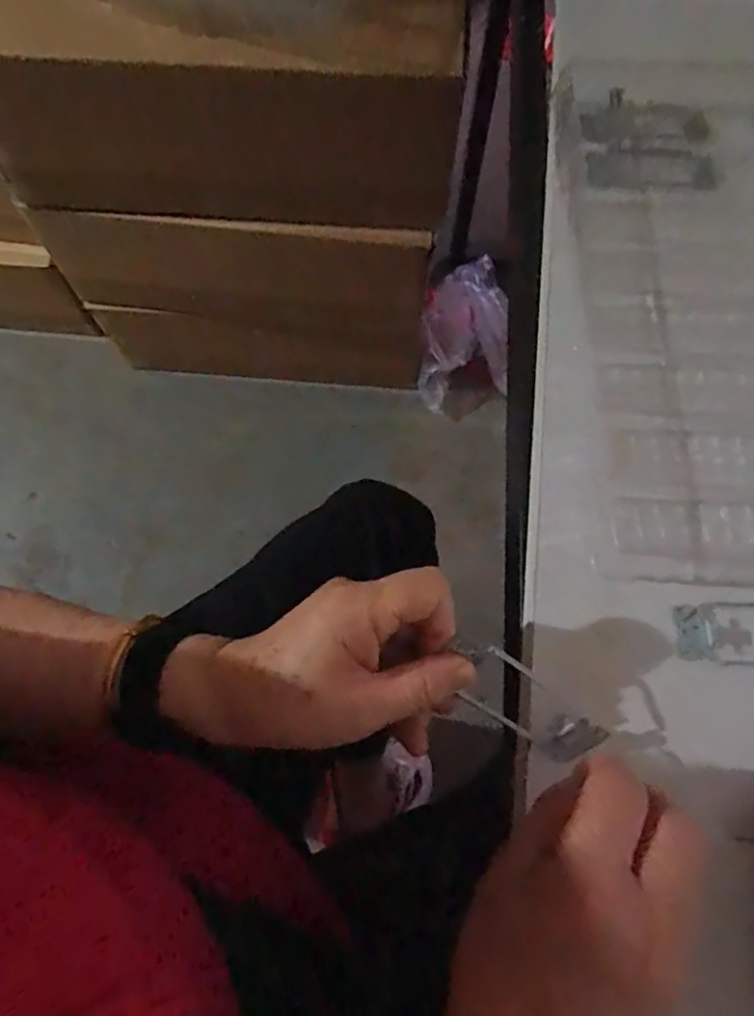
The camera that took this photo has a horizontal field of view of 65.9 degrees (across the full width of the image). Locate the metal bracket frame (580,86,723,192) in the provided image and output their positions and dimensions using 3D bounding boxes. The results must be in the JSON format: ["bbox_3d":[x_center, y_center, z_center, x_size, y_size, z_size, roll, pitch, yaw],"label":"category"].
[{"bbox_3d":[0.225,-0.300,0.476,0.110,0.013,0.093,0,70,0],"label":"metal bracket frame"}]

